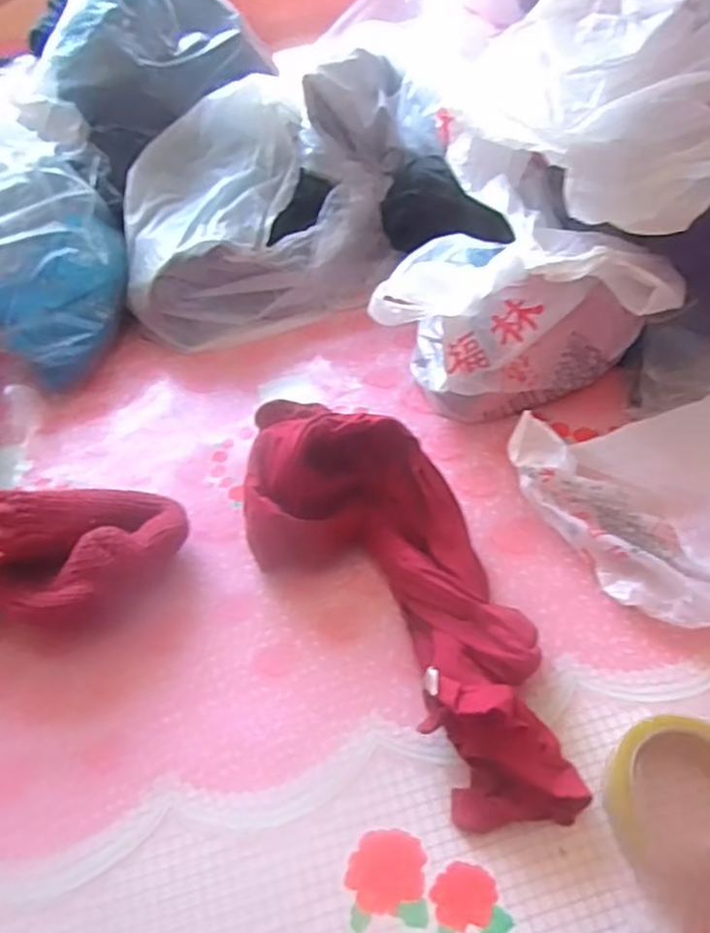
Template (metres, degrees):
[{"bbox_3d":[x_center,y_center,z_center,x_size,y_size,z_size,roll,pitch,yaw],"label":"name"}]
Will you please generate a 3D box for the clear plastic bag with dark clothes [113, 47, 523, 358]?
[{"bbox_3d":[-0.109,-0.354,0.929,0.408,0.213,0.273,-11,50,-4],"label":"clear plastic bag with dark clothes"}]

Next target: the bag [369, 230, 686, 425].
[{"bbox_3d":[0.178,-0.158,0.736,0.263,0.204,0.172,15,53,18],"label":"bag"}]

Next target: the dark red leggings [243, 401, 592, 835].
[{"bbox_3d":[0.049,0.101,0.589,0.172,0.120,0.384,-28,52,-17],"label":"dark red leggings"}]

